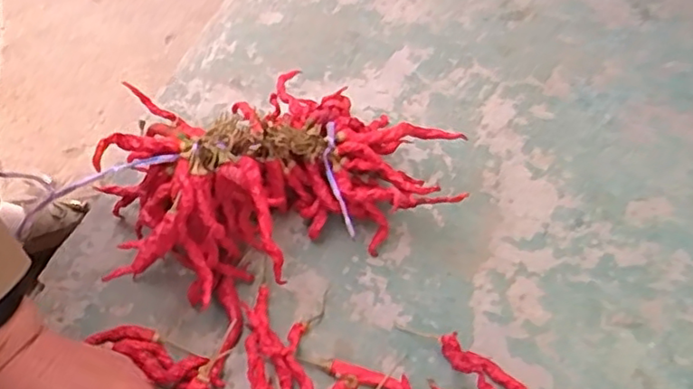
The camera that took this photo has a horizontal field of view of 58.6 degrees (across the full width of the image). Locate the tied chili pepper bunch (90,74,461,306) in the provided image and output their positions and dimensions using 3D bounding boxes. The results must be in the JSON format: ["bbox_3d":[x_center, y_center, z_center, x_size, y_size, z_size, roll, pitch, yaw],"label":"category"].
[{"bbox_3d":[-0.051,-0.020,0.527,0.288,0.096,0.165,-16,54,-17],"label":"tied chili pepper bunch"}]

